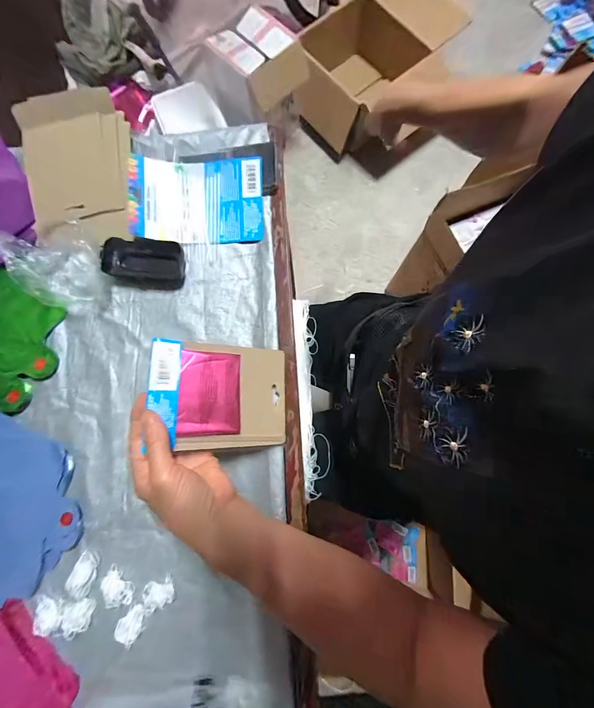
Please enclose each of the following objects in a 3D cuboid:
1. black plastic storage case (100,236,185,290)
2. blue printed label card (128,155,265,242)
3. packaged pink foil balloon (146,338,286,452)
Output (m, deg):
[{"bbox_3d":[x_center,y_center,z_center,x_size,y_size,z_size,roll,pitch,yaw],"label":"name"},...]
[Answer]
[{"bbox_3d":[-0.218,-0.127,0.414,0.115,0.018,0.068,4,84,0],"label":"black plastic storage case"},{"bbox_3d":[-0.137,-0.215,0.407,0.176,0.024,0.112,0,92,-3],"label":"blue printed label card"},{"bbox_3d":[-0.082,0.046,0.328,0.148,0.012,0.115,6,77,-31],"label":"packaged pink foil balloon"}]

